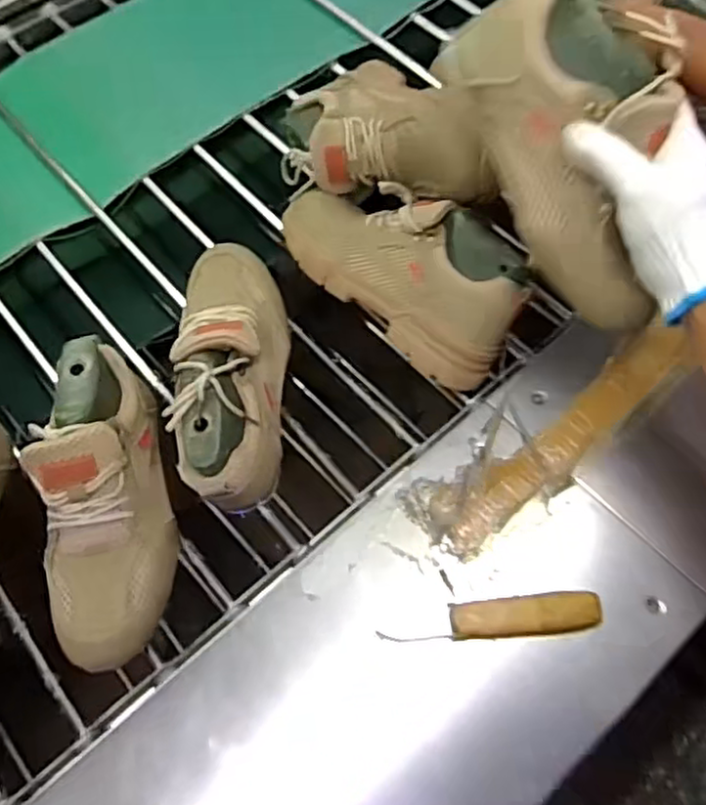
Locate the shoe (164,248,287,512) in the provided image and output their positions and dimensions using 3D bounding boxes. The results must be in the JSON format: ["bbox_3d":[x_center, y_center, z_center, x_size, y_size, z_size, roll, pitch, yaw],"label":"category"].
[{"bbox_3d":[-0.106,-0.042,0.607,0.088,0.103,0.270,-4,63,0],"label":"shoe"}]

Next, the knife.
[{"bbox_3d":[0.104,0.163,0.525,0.161,0.015,0.028,-5,63,-1],"label":"knife"}]

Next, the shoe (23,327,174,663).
[{"bbox_3d":[-0.198,0.073,0.556,0.089,0.089,0.252,-7,77,-2],"label":"shoe"}]

